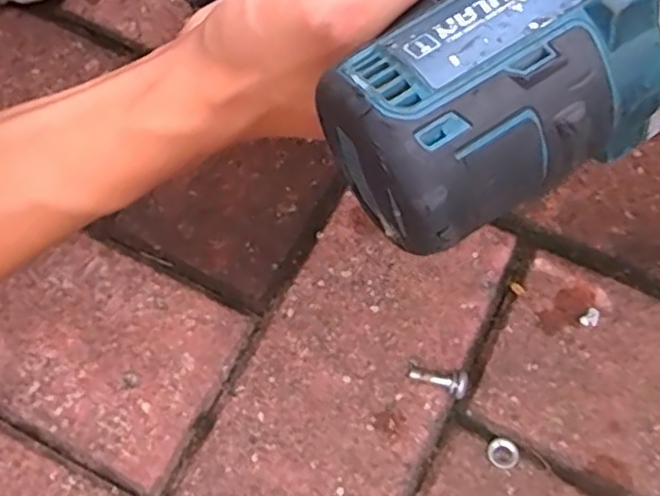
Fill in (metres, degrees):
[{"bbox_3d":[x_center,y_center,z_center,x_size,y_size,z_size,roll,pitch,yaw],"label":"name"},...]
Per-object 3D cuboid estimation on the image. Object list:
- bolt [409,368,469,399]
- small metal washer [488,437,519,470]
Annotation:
[{"bbox_3d":[0.059,0.070,0.367,0.031,0.011,0.012,22,71,9],"label":"bolt"},{"bbox_3d":[0.091,0.108,0.358,0.016,0.004,0.016,0,69,1],"label":"small metal washer"}]

